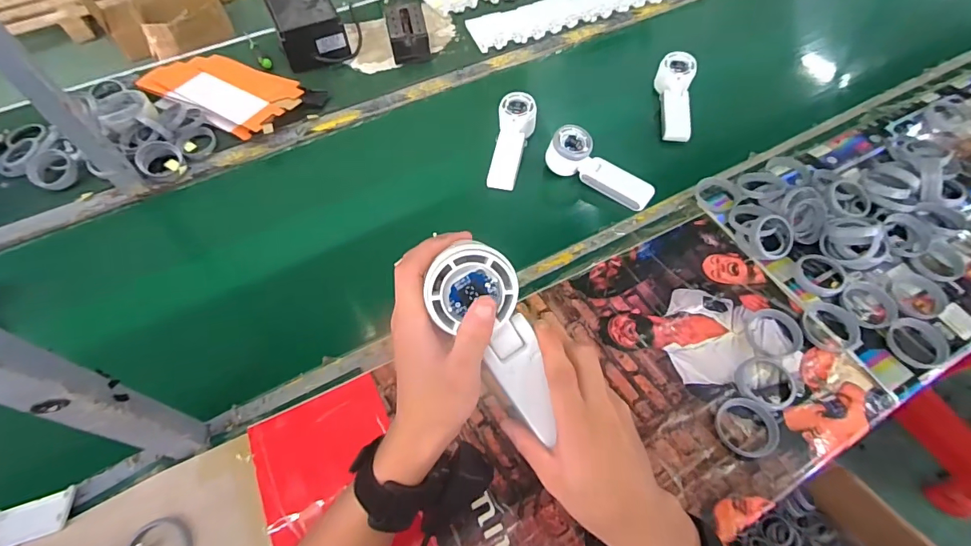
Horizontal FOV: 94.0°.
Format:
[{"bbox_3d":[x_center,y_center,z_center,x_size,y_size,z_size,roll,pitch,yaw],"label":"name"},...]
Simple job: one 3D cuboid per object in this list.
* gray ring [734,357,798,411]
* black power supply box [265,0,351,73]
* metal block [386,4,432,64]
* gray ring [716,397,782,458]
[{"bbox_3d":[0.313,0.119,0.502,0.059,0.011,0.062,0,58,1],"label":"gray ring"},{"bbox_3d":[-0.330,-0.463,0.843,0.114,0.090,0.127,-20,59,-11],"label":"black power supply box"},{"bbox_3d":[-0.143,-0.446,0.835,0.068,0.073,0.081,-11,58,-6],"label":"metal block"},{"bbox_3d":[0.277,0.163,0.479,0.059,0.015,0.058,0,58,1],"label":"gray ring"}]

